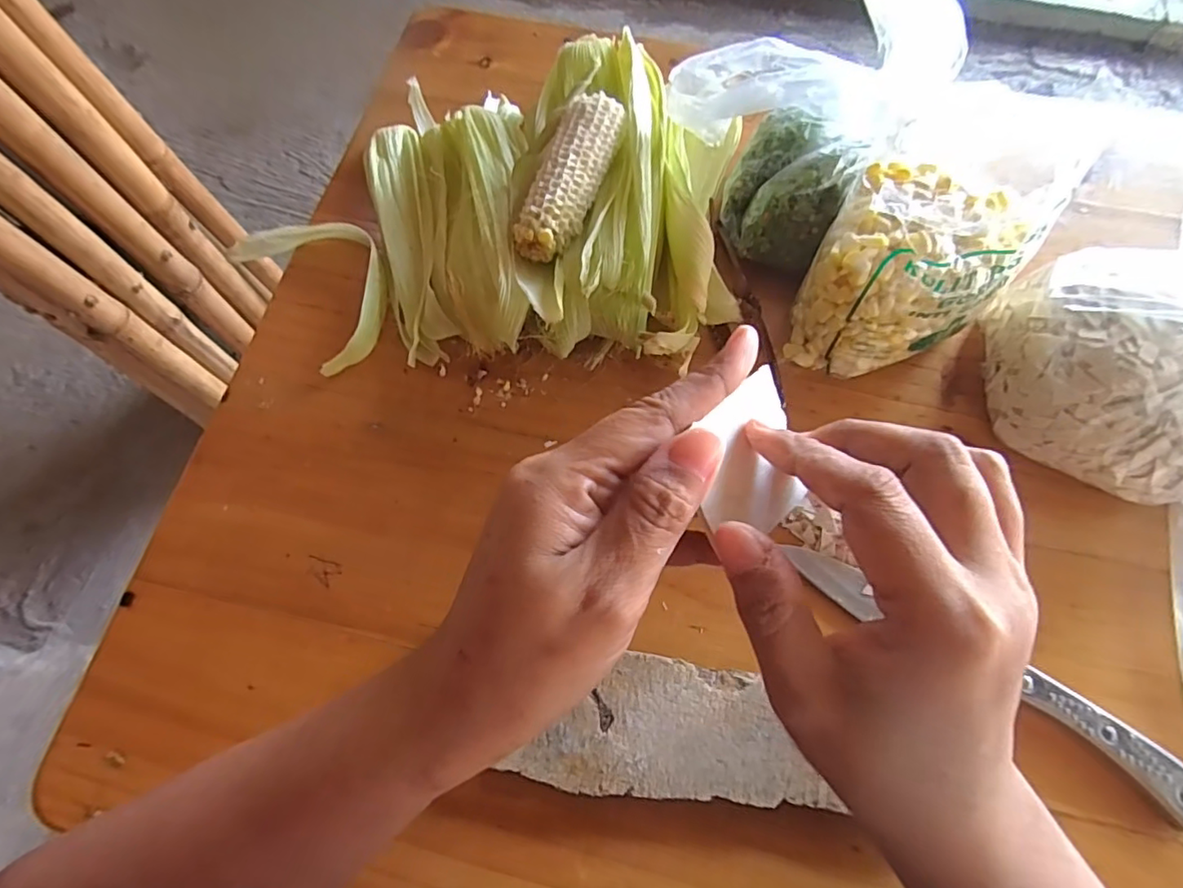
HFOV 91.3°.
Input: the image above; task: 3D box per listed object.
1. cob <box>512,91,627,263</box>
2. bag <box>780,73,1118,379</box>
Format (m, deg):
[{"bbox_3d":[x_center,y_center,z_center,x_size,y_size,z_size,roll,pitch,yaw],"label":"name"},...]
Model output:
[{"bbox_3d":[-0.012,-0.151,0.326,0.033,0.031,0.096,22,71,9],"label":"cob"},{"bbox_3d":[0.170,-0.099,0.308,0.087,0.108,0.105,30,73,11],"label":"bag"}]

